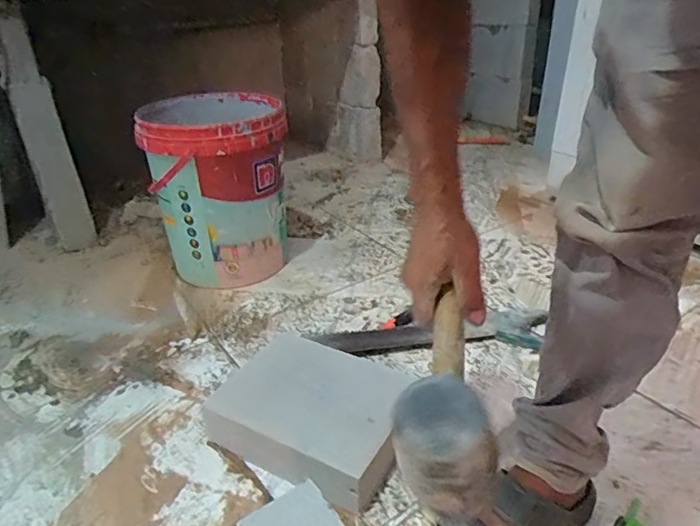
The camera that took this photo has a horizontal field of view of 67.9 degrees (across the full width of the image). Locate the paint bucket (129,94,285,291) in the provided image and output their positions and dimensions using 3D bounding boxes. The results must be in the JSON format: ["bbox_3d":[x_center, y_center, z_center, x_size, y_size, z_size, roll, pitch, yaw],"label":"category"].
[{"bbox_3d":[-0.288,-0.170,1.200,0.302,0.369,0.306,-9,30,-11],"label":"paint bucket"}]

